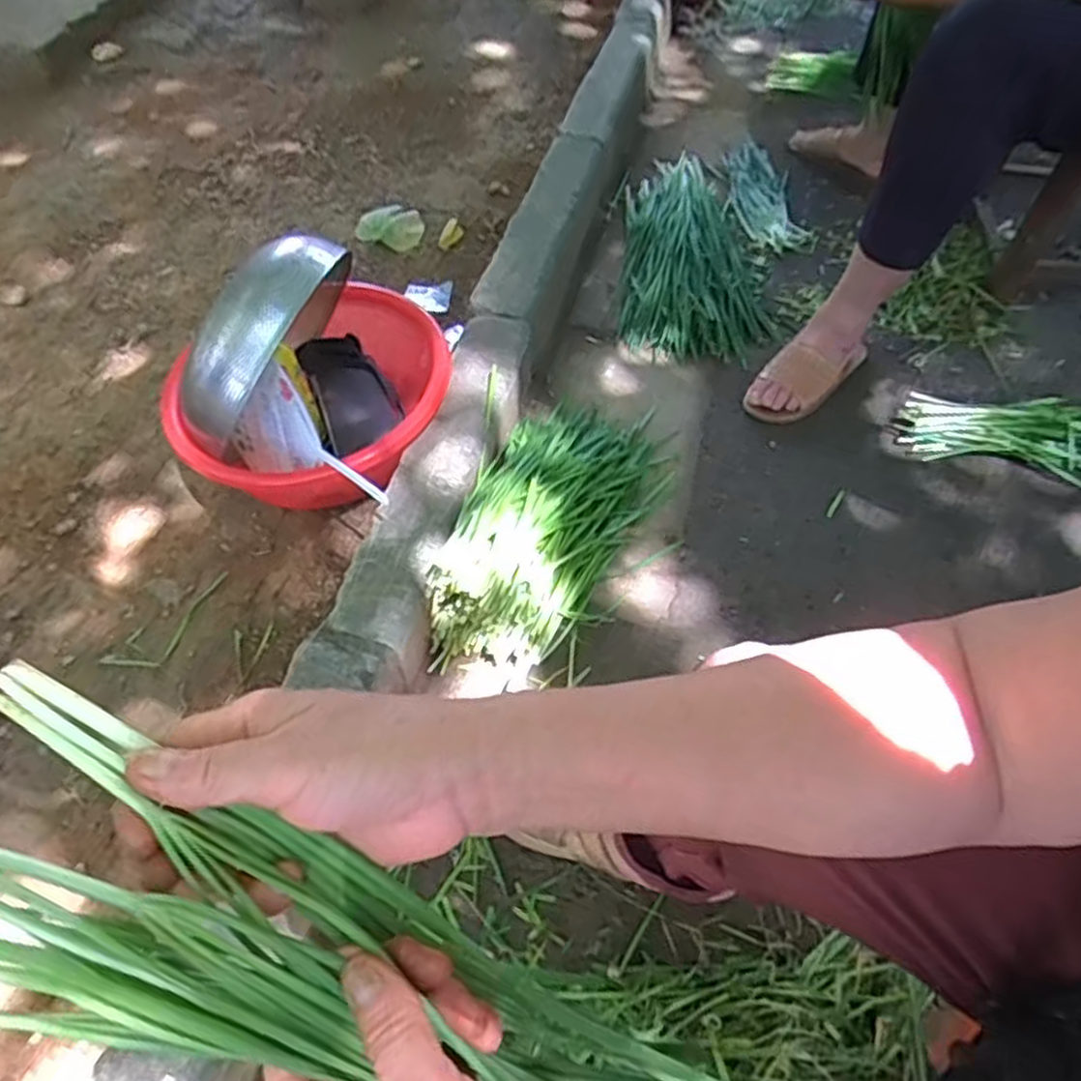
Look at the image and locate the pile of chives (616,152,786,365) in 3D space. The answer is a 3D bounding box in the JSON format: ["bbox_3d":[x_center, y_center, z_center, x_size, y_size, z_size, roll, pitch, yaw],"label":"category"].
[{"bbox_3d":[0.269,-0.487,1.294,0.255,0.068,0.469,5,54,4],"label":"pile of chives"}]

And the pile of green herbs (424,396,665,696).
[{"bbox_3d":[0.030,-0.054,0.945,0.208,0.136,0.430,12,55,9],"label":"pile of green herbs"}]

